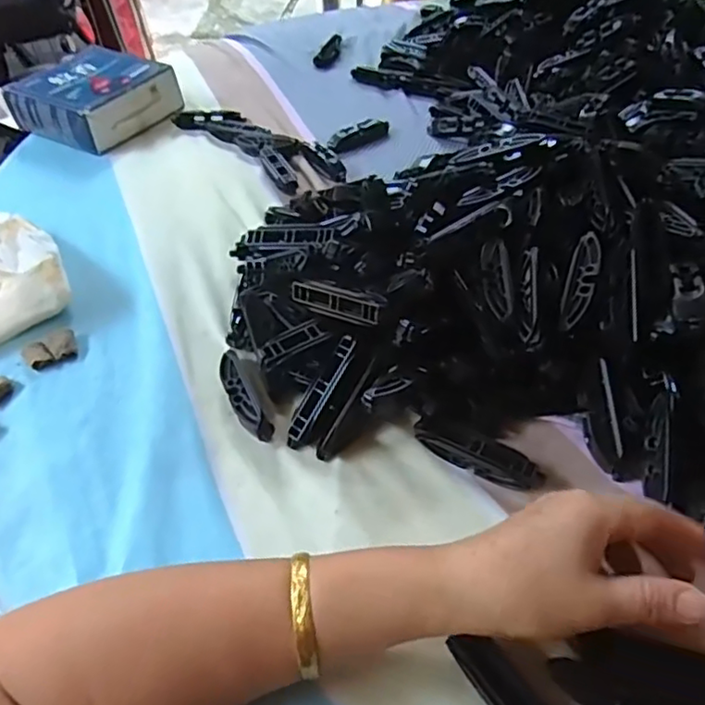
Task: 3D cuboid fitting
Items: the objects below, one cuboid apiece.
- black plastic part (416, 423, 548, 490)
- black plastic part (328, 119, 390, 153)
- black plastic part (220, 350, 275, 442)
[{"bbox_3d":[0.077,0.062,0.381,0.077,0.018,0.019,25,53,25],"label":"black plastic part"},{"bbox_3d":[0.008,-0.239,0.685,0.075,0.018,0.017,-26,50,-20],"label":"black plastic part"},{"bbox_3d":[-0.074,0.027,0.420,0.019,0.011,0.080,-21,49,-16],"label":"black plastic part"}]

